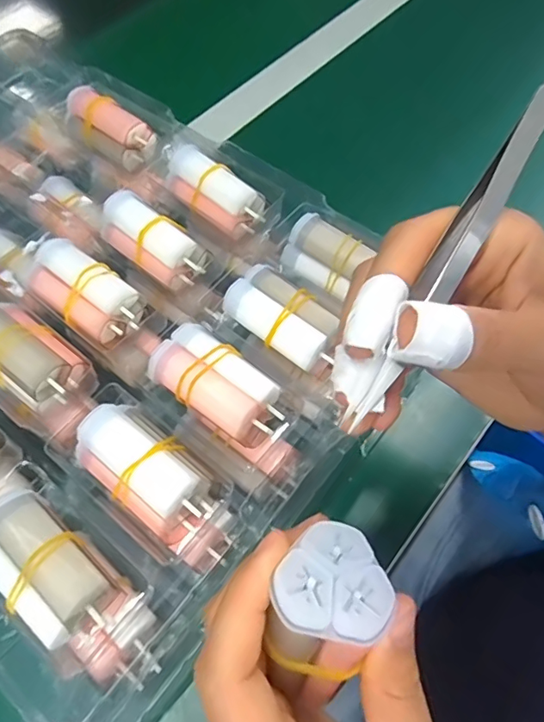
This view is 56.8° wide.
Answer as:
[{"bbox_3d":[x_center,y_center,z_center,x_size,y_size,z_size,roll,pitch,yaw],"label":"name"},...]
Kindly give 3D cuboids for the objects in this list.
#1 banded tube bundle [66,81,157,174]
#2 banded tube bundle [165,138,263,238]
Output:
[{"bbox_3d":[-0.113,-0.159,0.341,0.064,0.024,0.032,34,69,18],"label":"banded tube bundle"},{"bbox_3d":[-0.036,-0.107,0.312,0.068,0.020,0.029,40,70,7],"label":"banded tube bundle"}]

